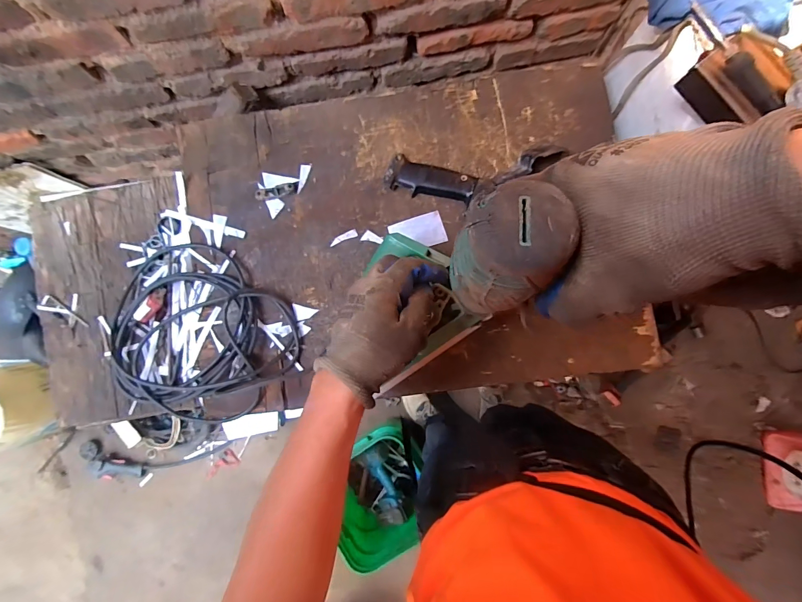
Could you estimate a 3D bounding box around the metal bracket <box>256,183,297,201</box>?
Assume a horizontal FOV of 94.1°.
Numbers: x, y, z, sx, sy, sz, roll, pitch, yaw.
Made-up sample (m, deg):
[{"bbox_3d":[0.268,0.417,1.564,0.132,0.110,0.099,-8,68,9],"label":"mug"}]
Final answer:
[{"bbox_3d":[-0.199,-0.173,0.592,0.064,0.004,0.018,-13,85,1],"label":"metal bracket"}]

